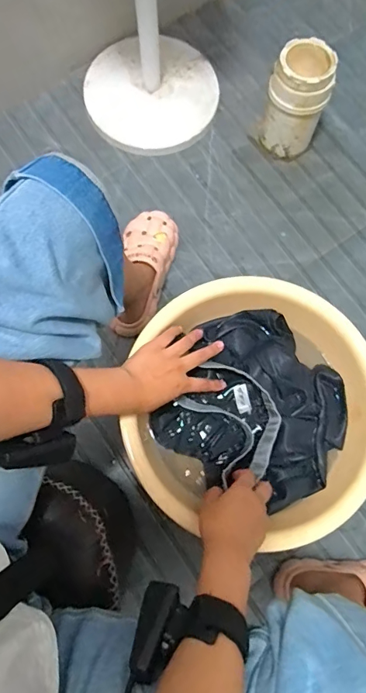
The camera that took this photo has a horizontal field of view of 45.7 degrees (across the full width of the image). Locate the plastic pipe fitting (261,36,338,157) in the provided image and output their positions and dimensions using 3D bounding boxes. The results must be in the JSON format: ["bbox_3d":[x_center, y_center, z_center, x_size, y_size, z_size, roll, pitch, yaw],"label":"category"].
[{"bbox_3d":[0.215,-0.468,0.834,0.106,0.178,0.110,16,77,3],"label":"plastic pipe fitting"}]

